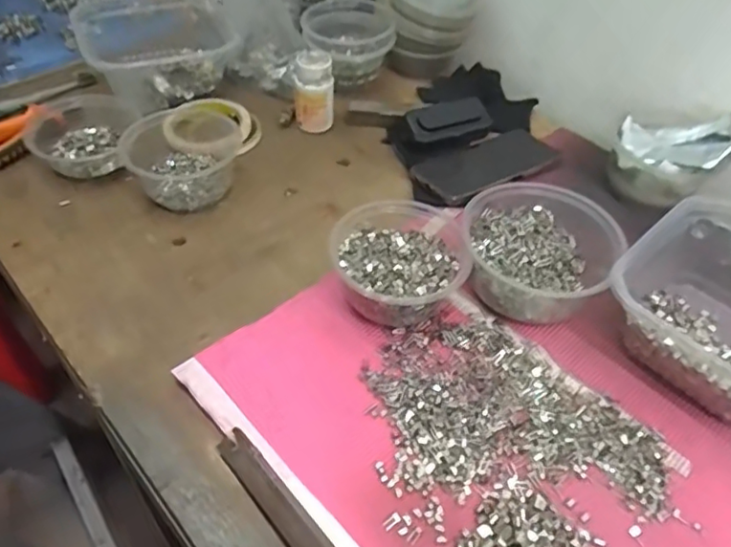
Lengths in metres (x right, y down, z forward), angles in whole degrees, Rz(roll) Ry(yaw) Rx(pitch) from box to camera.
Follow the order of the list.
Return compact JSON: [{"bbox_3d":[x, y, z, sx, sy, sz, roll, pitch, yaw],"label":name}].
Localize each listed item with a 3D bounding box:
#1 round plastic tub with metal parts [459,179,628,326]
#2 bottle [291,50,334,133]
[{"bbox_3d":[0.156,-0.027,0.536,0.133,0.059,0.147,23,51,16],"label":"round plastic tub with metal parts"},{"bbox_3d":[-0.061,-0.210,0.702,0.046,0.086,0.050,-2,48,-6],"label":"bottle"}]

